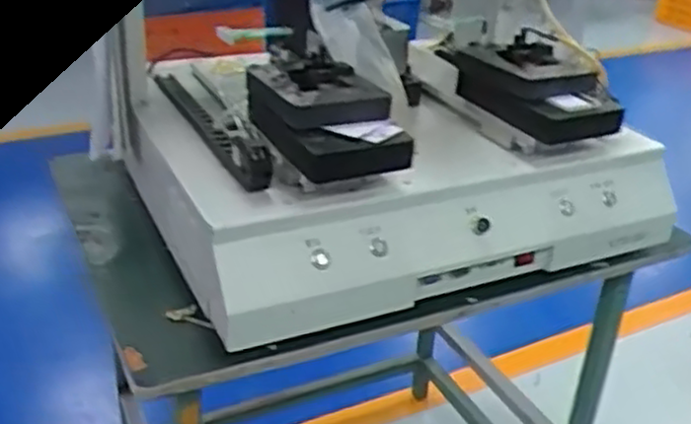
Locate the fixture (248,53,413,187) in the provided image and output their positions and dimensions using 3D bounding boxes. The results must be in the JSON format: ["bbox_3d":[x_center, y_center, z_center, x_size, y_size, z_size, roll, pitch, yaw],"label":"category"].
[{"bbox_3d":[-0.027,-0.113,0.870,0.132,0.082,0.219,-9,31,-21],"label":"fixture"}]

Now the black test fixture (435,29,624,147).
[{"bbox_3d":[0.242,-0.183,1.019,0.170,0.094,0.222,-3,29,-11],"label":"black test fixture"}]

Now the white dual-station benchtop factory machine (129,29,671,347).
[{"bbox_3d":[0.079,-0.095,1.007,0.623,0.209,0.407,-11,32,-24],"label":"white dual-station benchtop factory machine"}]

